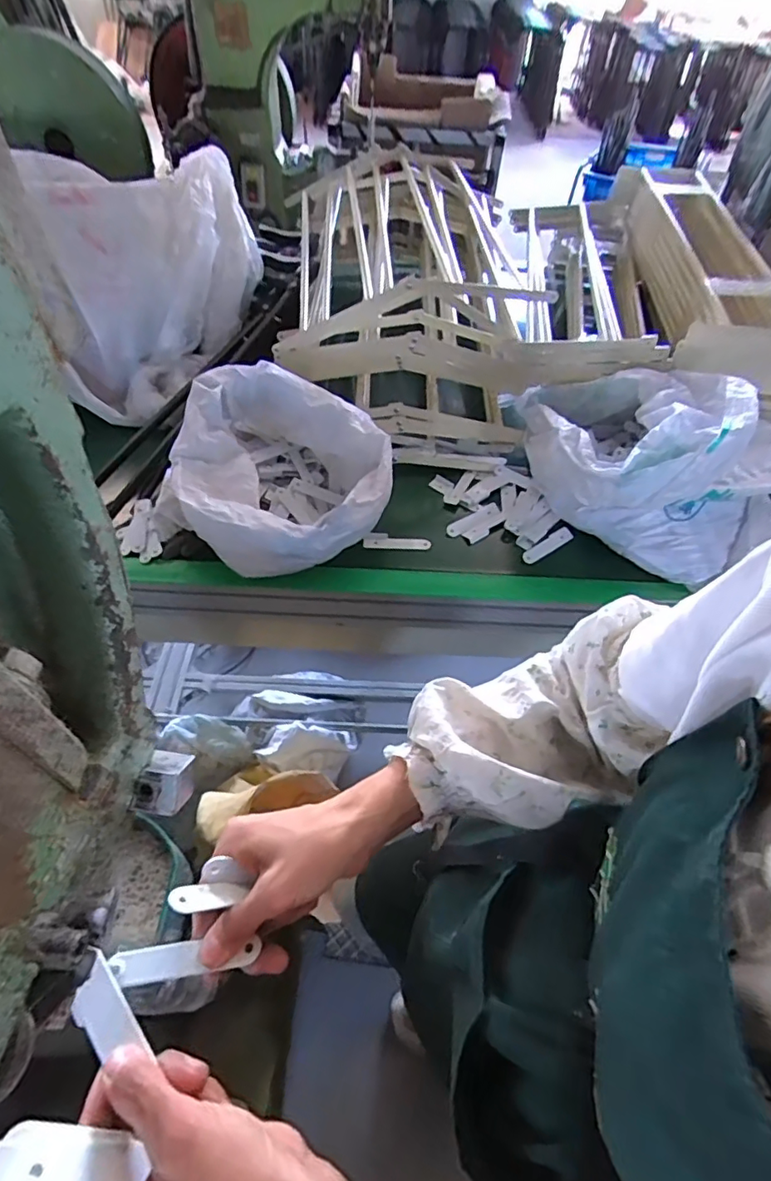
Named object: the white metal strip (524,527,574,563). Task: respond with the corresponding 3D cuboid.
[{"bbox_3d":[0.241,-0.067,0.809,0.096,0.005,0.024,-30,60,-23],"label":"white metal strip"}]

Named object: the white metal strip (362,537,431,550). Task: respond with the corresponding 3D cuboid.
[{"bbox_3d":[0.017,-0.072,0.800,0.097,0.006,0.019,5,53,2],"label":"white metal strip"}]

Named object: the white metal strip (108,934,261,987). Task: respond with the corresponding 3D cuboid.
[{"bbox_3d":[-0.118,0.216,0.320,0.080,0.005,0.018,-4,46,-8],"label":"white metal strip"}]

